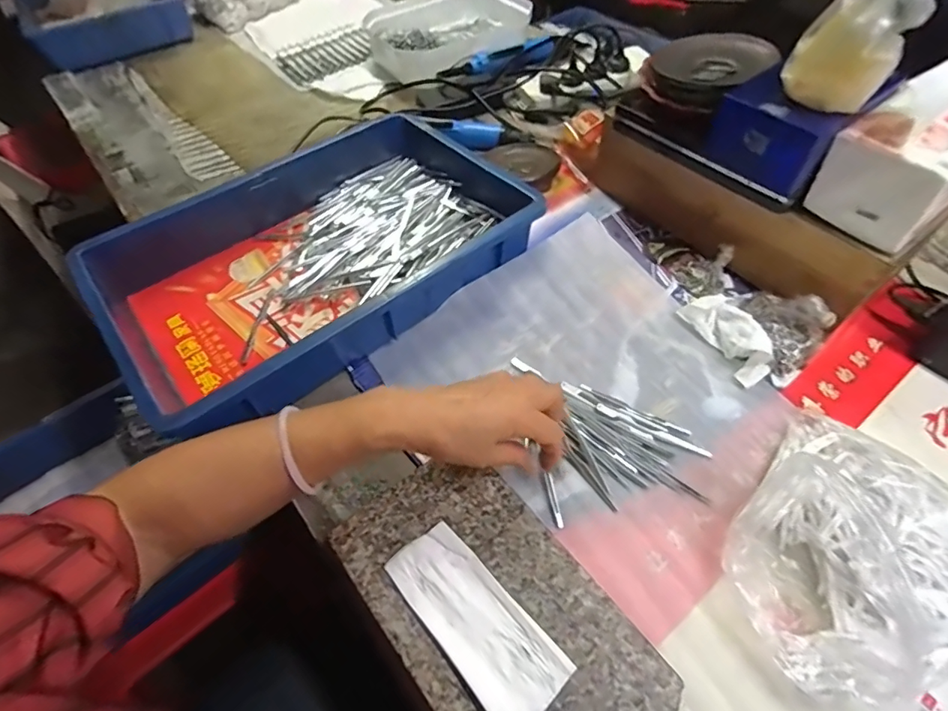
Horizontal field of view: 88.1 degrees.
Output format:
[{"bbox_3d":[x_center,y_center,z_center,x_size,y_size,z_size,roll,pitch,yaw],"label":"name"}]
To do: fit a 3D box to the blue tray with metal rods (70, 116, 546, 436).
[{"bbox_3d":[-0.166,-0.116,0.550,0.425,0.078,0.284,-37,60,-21],"label":"blue tray with metal rods"}]

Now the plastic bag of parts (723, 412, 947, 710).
[{"bbox_3d":[0.286,0.146,0.341,0.199,0.064,0.183,-36,59,-24],"label":"plastic bag of parts"}]

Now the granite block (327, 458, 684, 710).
[{"bbox_3d":[0.017,0.185,0.345,0.129,0.035,0.240,-34,58,-22],"label":"granite block"}]

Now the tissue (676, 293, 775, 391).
[{"bbox_3d":[0.255,-0.023,0.486,0.049,0.038,0.099,-25,55,-17],"label":"tissue"}]

